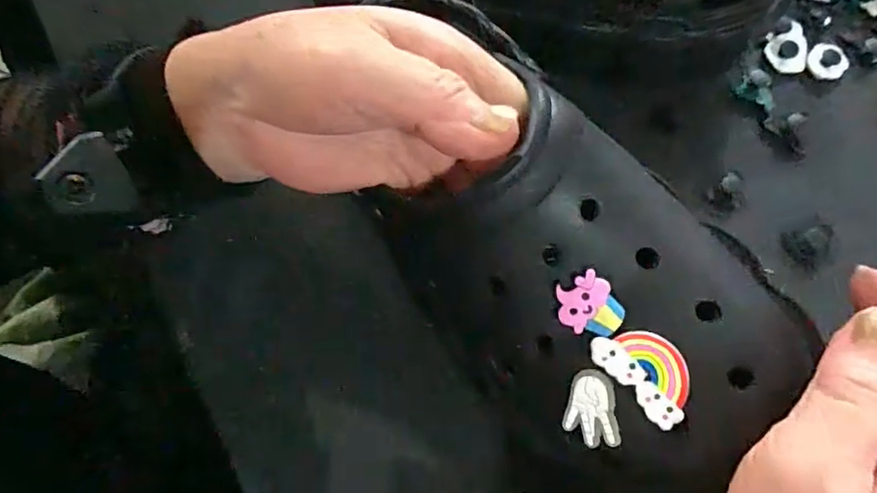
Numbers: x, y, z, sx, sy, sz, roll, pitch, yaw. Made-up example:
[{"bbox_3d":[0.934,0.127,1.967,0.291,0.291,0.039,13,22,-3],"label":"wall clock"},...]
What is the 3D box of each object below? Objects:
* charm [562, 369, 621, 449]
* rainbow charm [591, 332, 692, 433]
[{"bbox_3d":[0.054,0.059,0.203,0.020,0.004,0.027,-6,98,36],"label":"charm"},{"bbox_3d":[0.071,0.041,0.190,0.022,0.004,0.035,-44,71,7],"label":"rainbow charm"}]

